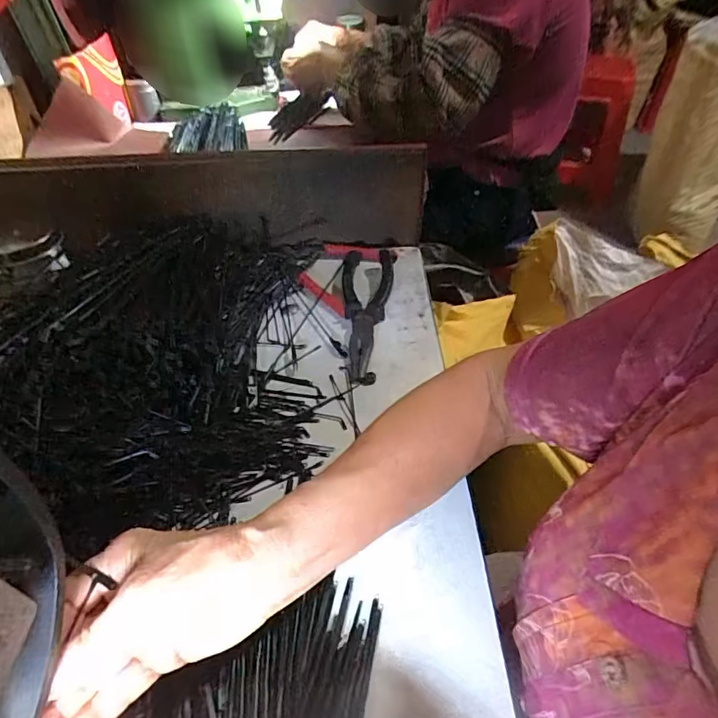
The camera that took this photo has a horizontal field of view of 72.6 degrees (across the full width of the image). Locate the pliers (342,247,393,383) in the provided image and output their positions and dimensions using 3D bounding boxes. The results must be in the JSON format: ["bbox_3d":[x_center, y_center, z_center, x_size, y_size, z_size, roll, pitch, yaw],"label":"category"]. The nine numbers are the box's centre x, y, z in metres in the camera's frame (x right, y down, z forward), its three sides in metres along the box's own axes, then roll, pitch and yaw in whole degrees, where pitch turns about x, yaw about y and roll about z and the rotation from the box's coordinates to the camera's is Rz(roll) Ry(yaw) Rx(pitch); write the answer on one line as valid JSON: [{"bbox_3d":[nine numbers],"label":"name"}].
[{"bbox_3d":[0.009,-0.054,0.506,0.054,0.014,0.193,1,45,2],"label":"pliers"}]

